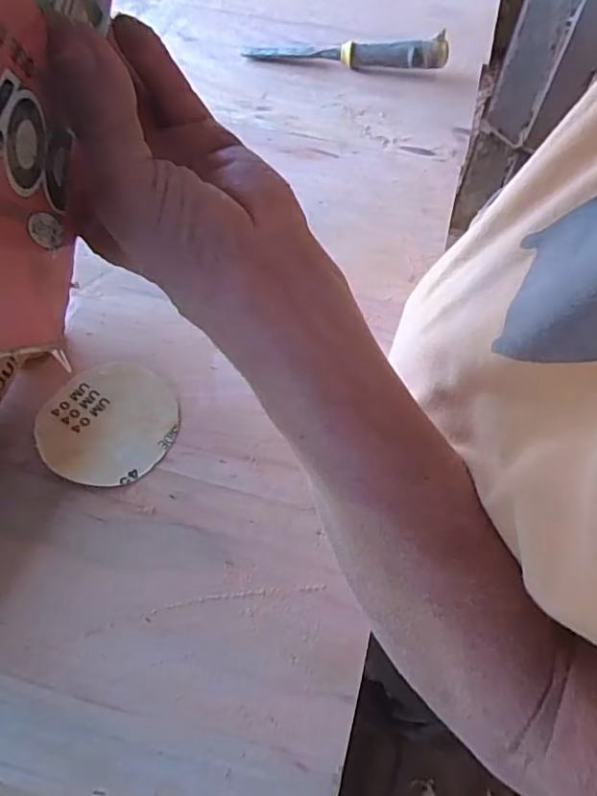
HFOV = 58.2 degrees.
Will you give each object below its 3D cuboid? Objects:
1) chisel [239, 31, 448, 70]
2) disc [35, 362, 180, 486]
[{"bbox_3d":[0.056,-0.434,0.661,0.247,0.042,0.031,9,60,6],"label":"chisel"},{"bbox_3d":[-0.152,0.018,0.431,0.107,0.005,0.106,0,60,0],"label":"disc"}]

